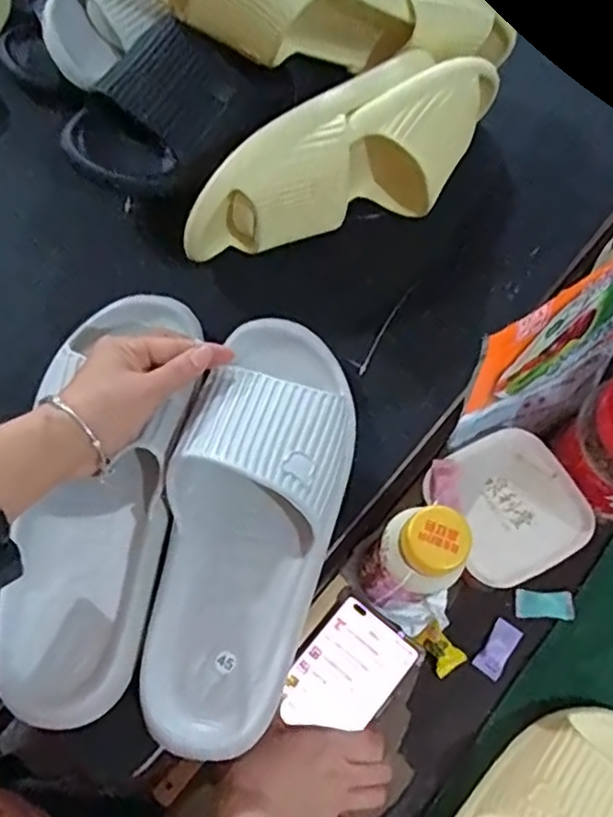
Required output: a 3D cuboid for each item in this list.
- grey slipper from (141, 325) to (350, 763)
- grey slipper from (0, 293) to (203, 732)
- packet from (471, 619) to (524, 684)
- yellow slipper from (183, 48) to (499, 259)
[{"bbox_3d":[-0.034,0.067,0.428,0.104,0.070,0.288,11,72,4],"label":"grey slipper"},{"bbox_3d":[-0.141,0.045,0.435,0.108,0.058,0.297,6,69,2],"label":"grey slipper"},{"bbox_3d":[0.155,0.194,0.528,0.023,0.006,0.046,36,71,14],"label":"packet"},{"bbox_3d":[0.042,-0.191,0.517,0.283,0.097,0.087,-40,73,-16],"label":"yellow slipper"}]

